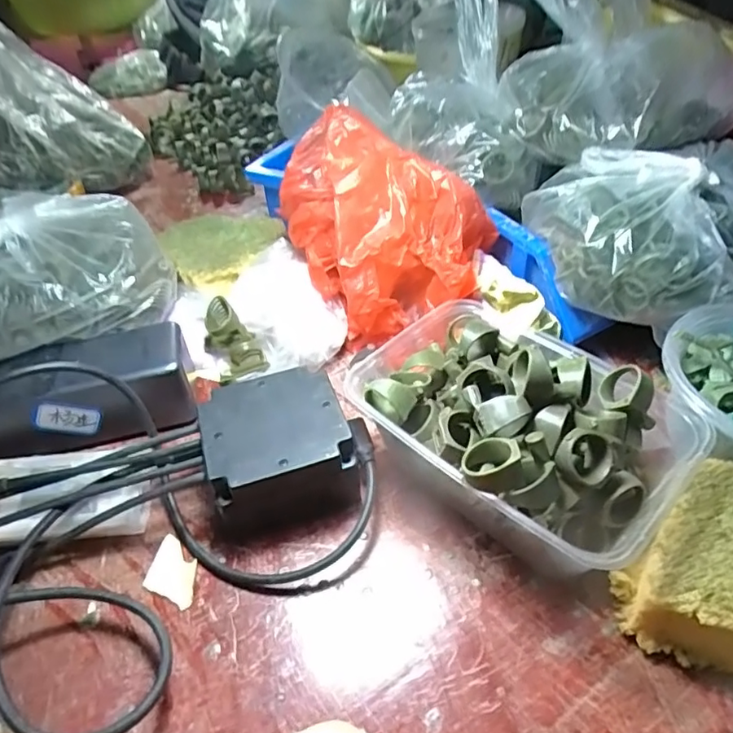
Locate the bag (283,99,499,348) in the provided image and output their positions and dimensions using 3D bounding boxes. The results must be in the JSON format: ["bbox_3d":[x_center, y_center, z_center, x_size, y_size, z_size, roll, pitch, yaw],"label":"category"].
[{"bbox_3d":[0.015,-0.093,0.392,0.142,0.117,0.113,-6,44,0],"label":"bag"}]

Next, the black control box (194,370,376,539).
[{"bbox_3d":[-0.045,0.050,0.328,0.087,0.051,0.084,-17,44,-12],"label":"black control box"}]

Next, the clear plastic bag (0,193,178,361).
[{"bbox_3d":[-0.234,-0.049,0.371,0.200,0.081,0.087,-12,44,-7],"label":"clear plastic bag"}]

